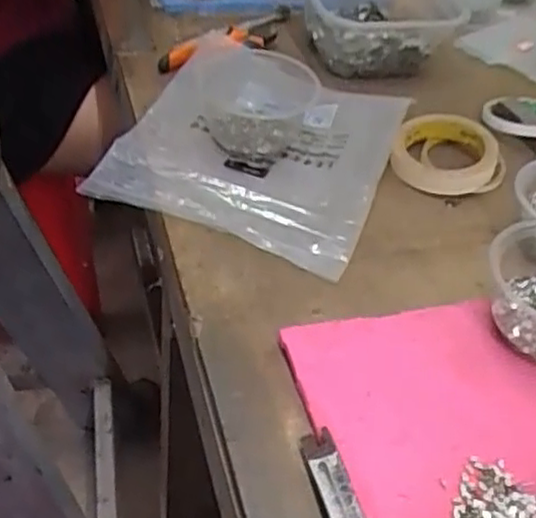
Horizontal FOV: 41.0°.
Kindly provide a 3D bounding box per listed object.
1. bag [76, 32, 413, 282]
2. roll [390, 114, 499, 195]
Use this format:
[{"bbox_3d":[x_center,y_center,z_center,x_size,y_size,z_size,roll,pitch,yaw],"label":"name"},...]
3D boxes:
[{"bbox_3d":[-0.010,-0.118,0.690,0.250,0.039,0.261,17,48,15],"label":"bag"},{"bbox_3d":[0.172,-0.104,0.694,0.094,0.034,0.093,5,44,-5],"label":"roll"}]

